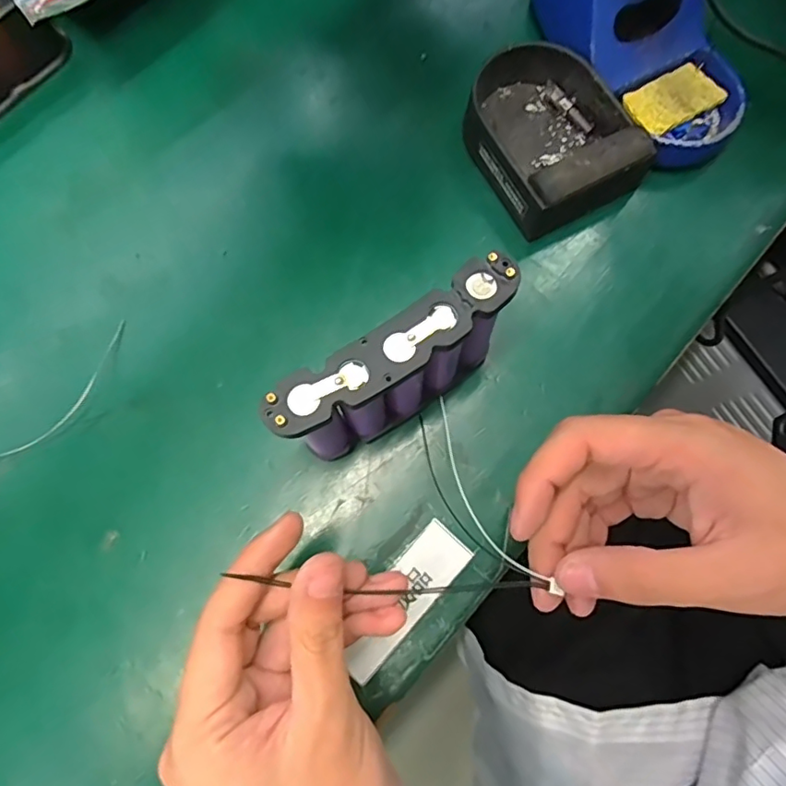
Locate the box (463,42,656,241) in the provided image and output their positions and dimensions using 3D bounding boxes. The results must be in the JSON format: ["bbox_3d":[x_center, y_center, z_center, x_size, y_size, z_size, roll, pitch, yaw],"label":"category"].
[{"bbox_3d":[0.088,-0.149,0.316,0.077,0.038,0.104,-28,78,-7],"label":"box"}]

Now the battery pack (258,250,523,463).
[{"bbox_3d":[0.002,-0.009,0.260,0.116,0.079,0.028,-33,79,-8],"label":"battery pack"}]

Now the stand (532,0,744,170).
[{"bbox_3d":[0.144,-0.212,0.307,0.076,0.088,0.159,-35,79,-9],"label":"stand"}]

